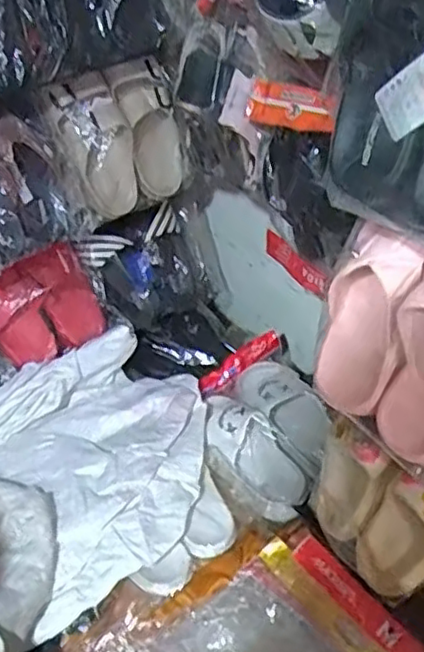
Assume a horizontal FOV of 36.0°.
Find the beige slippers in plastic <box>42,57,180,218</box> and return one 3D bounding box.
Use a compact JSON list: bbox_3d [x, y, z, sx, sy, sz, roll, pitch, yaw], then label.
[{"bbox_3d":[-0.147,-0.294,1.038,0.189,0.212,0.064,-24,42,-21],"label":"beige slippers in plastic"}]

